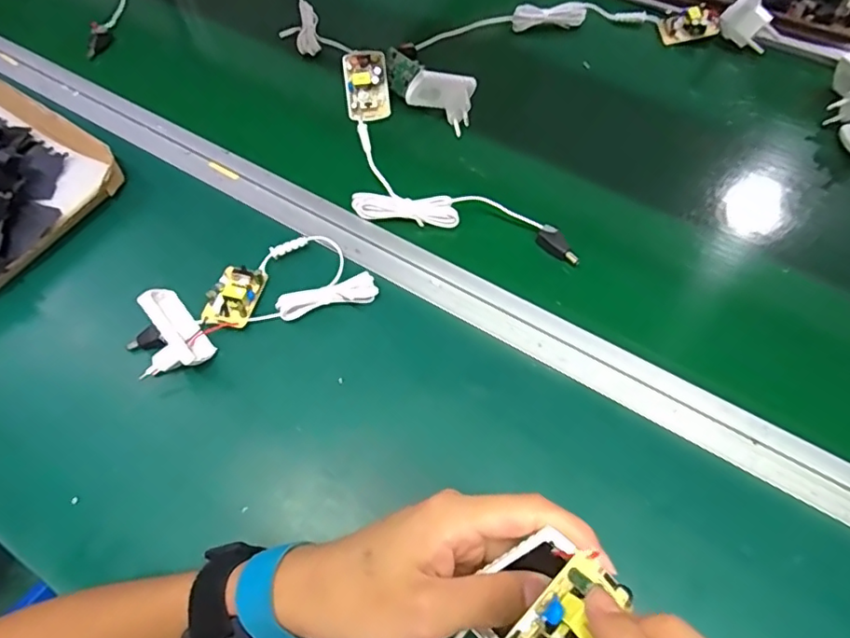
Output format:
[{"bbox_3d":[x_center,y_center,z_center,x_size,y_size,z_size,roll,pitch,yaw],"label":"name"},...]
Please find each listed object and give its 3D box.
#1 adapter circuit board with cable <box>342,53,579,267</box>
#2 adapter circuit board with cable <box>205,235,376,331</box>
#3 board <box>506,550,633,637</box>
[{"bbox_3d":[-0.007,-0.124,0.481,0.111,0.037,0.275,-37,63,-12],"label":"adapter circuit board with cable"},{"bbox_3d":[-0.107,-0.032,0.441,0.128,0.019,0.068,-16,61,-1],"label":"adapter circuit board with cable"},{"bbox_3d":[0.055,0.116,0.206,0.054,0.018,0.033,-42,100,-17],"label":"board"}]

